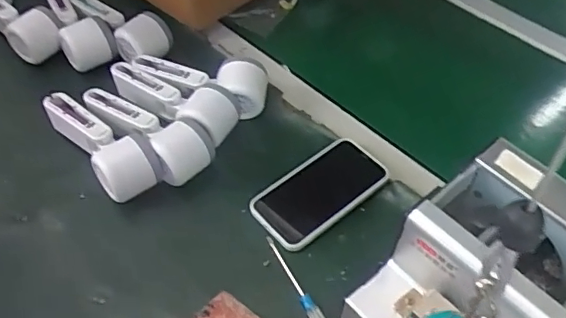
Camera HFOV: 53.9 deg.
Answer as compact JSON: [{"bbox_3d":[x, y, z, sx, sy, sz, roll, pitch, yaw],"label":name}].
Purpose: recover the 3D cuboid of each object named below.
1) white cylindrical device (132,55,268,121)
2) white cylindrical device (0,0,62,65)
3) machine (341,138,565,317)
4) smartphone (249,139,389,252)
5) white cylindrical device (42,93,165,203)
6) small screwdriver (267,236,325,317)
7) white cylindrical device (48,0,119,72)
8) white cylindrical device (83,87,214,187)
[{"bbox_3d":[-0.100,-0.091,0.657,0.166,0.054,0.054,12,49,7],"label":"white cylindrical device"},{"bbox_3d":[-0.350,-0.185,0.736,0.057,0.055,0.155,-32,58,-27],"label":"white cylindrical device"},{"bbox_3d":[0.150,0.107,0.446,0.168,0.150,0.122,-33,58,-28],"label":"machine"},{"bbox_3d":[0.040,0.035,0.591,0.144,0.017,0.074,-32,58,-27],"label":"smartphone"},{"bbox_3d":[-0.198,-0.021,0.603,0.059,0.058,0.170,-31,57,-27],"label":"white cylindrical device"},{"bbox_3d":[0.015,0.123,0.523,0.013,0.010,0.124,-21,53,-20],"label":"small screwdriver"},{"bbox_3d":[-0.267,-0.179,0.733,0.061,0.055,0.158,-19,52,-19],"label":"white cylindrical device"},{"bbox_3d":[-0.154,-0.030,0.615,0.168,0.051,0.061,29,53,20],"label":"white cylindrical device"}]

